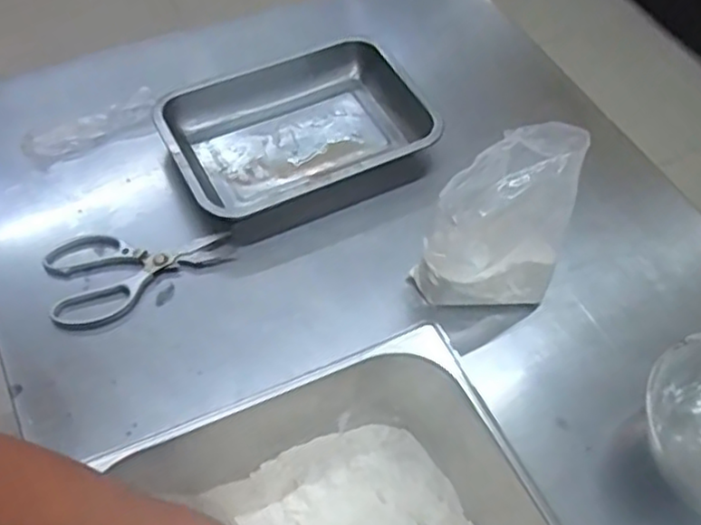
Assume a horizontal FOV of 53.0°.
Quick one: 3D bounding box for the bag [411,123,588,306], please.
[{"bbox_3d":[0.143,-0.031,0.699,0.139,0.201,0.082,-12,58,-13],"label":"bag"}]

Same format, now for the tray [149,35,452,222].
[{"bbox_3d":[-0.054,-0.165,0.859,0.325,0.058,0.205,-21,60,-18],"label":"tray"}]

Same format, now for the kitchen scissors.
[{"bbox_3d":[-0.222,0.006,0.751,0.192,0.017,0.106,-14,58,-13],"label":"kitchen scissors"}]

